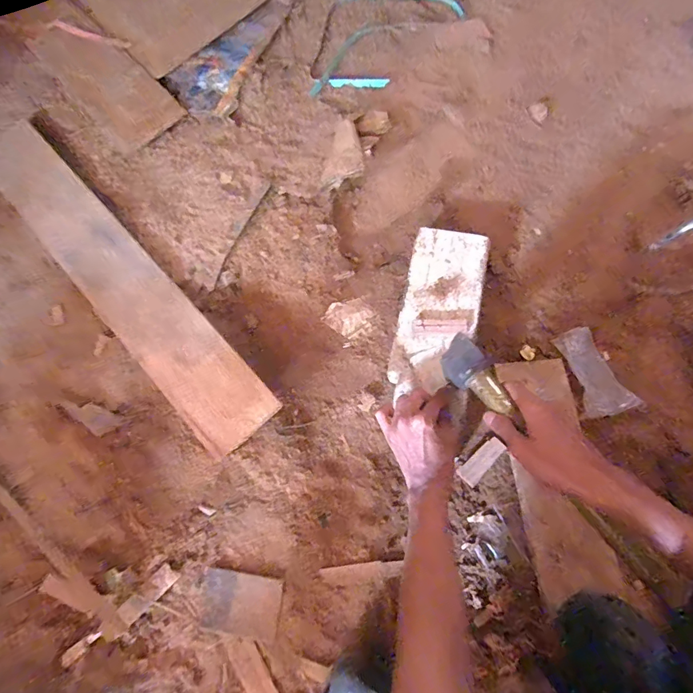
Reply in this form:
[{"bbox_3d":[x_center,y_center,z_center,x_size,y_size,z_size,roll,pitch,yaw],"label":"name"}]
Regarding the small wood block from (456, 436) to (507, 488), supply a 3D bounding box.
[{"bbox_3d":[0.190,0.161,0.598,0.071,0.006,0.029,-45,61,-2],"label":"small wood block"}]

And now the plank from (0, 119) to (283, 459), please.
[{"bbox_3d":[-0.403,-0.144,0.706,0.124,0.030,0.787,-42,74,-12],"label":"plank"}]

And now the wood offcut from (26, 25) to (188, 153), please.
[{"bbox_3d":[-0.469,-0.527,0.830,0.136,0.028,0.347,-40,74,-12],"label":"wood offcut"}]

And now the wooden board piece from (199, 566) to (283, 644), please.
[{"bbox_3d":[-0.140,0.331,0.547,0.106,0.013,0.068,8,71,5],"label":"wooden board piece"}]

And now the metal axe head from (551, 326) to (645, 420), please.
[{"bbox_3d":[0.356,0.036,0.621,0.075,0.021,0.132,-19,71,-5],"label":"metal axe head"}]

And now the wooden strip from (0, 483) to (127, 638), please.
[{"bbox_3d":[-0.530,0.178,0.613,0.625,0.010,0.023,38,76,14],"label":"wooden strip"}]

